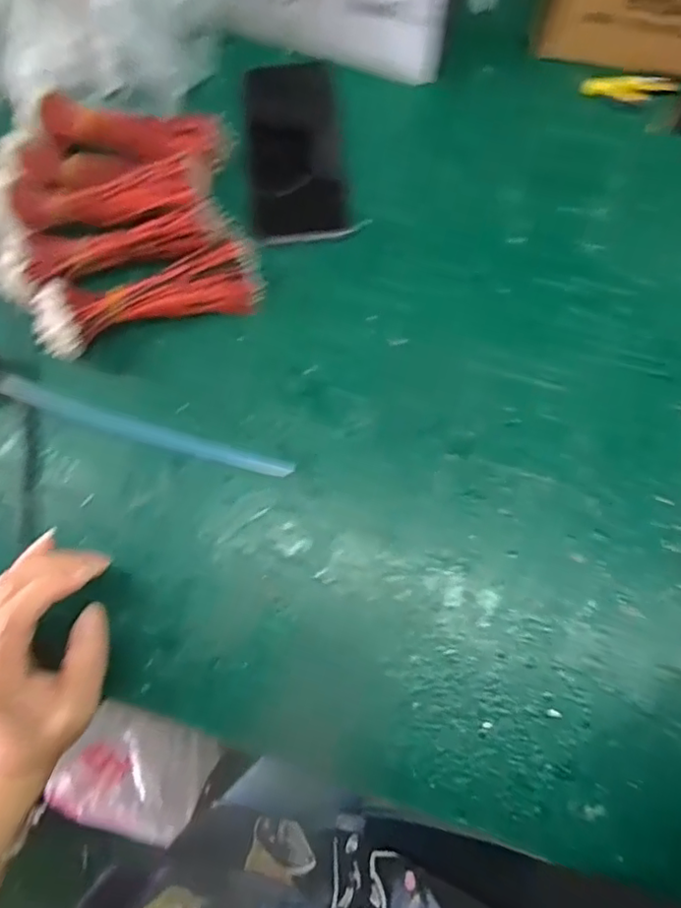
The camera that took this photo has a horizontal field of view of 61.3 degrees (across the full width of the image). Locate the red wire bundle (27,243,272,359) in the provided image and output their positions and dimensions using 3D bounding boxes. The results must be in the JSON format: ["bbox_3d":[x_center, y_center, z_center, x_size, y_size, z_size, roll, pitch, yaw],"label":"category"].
[{"bbox_3d":[-0.128,-0.107,0.387,0.146,0.041,0.053,-22,74,-3],"label":"red wire bundle"}]

